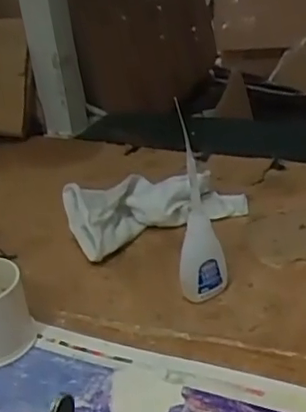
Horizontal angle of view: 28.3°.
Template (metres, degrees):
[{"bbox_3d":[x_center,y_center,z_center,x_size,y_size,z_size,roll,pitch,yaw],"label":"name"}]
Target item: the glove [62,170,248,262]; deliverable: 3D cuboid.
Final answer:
[{"bbox_3d":[0.003,-0.005,0.526,0.152,0.039,0.068,-18,31,-22],"label":"glove"}]

